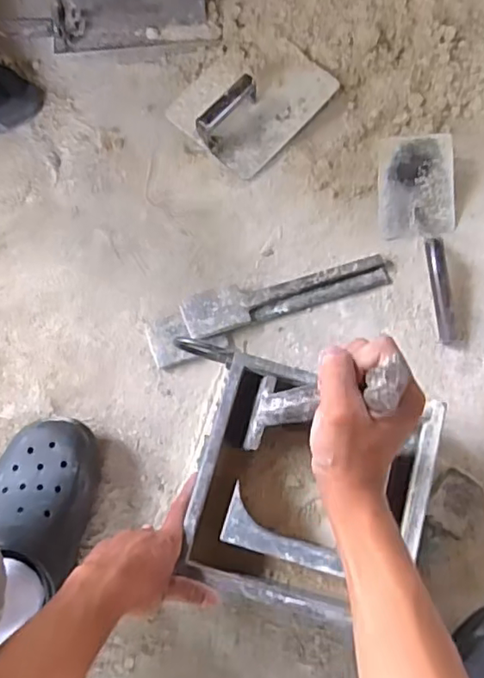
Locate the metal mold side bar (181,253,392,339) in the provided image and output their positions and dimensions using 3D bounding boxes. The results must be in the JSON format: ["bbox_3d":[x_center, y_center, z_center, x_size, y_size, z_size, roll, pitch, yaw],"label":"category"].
[{"bbox_3d":[0.061,-0.060,0.760,0.276,0.026,0.052,-17,75,-6],"label":"metal mold side bar"}]

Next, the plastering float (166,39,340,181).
[{"bbox_3d":[0.013,-0.354,0.829,0.171,0.058,0.207,42,77,10],"label":"plastering float"}]

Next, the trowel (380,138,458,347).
[{"bbox_3d":[0.246,-0.136,0.774,0.109,0.055,0.278,-2,73,-3],"label":"trowel"}]

